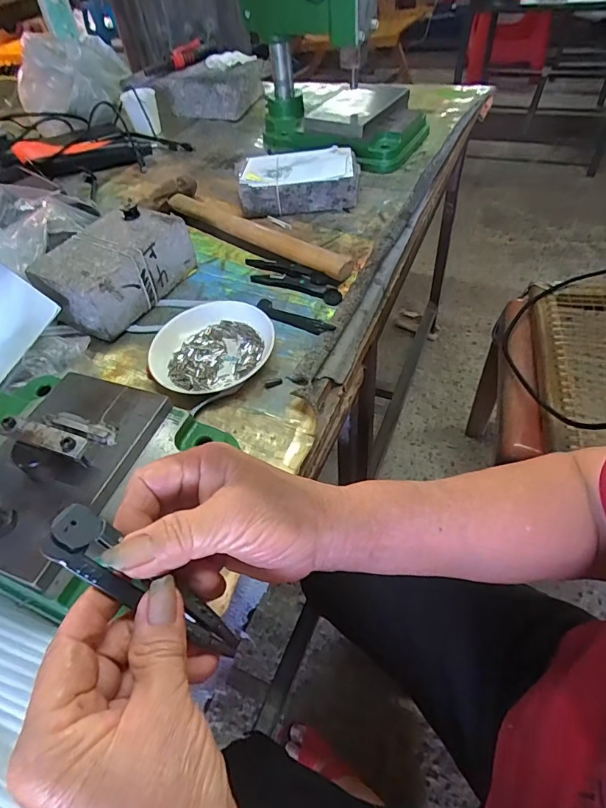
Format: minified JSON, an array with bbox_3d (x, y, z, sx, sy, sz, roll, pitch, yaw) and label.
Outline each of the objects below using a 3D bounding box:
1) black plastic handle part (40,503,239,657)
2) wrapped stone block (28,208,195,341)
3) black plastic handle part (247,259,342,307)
[{"bbox_3d":[-0.069,0.081,0.203,0.098,0.007,0.023,37,57,-12],"label":"black plastic handle part"},{"bbox_3d":[-0.205,-0.150,0.491,0.095,0.058,0.150,22,57,21],"label":"wrapped stone block"},{"bbox_3d":[-0.013,-0.140,0.499,0.130,0.011,0.035,24,58,23],"label":"black plastic handle part"}]

